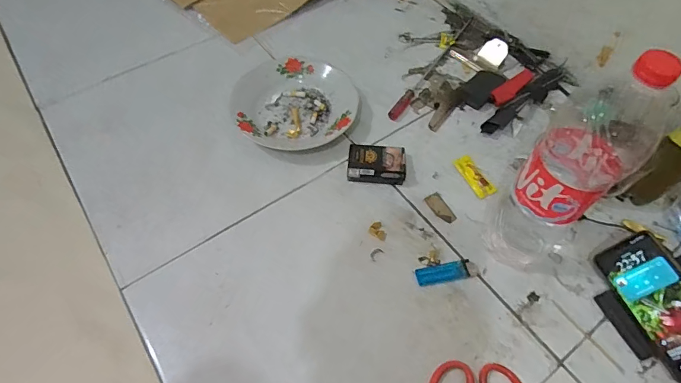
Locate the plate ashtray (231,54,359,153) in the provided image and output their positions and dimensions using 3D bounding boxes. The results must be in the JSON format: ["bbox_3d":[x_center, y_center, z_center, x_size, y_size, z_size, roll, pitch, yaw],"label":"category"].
[{"bbox_3d":[-0.074,-0.154,0.706,0.199,0.036,0.201,1,62,-2],"label":"plate ashtray"}]

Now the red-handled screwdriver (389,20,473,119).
[{"bbox_3d":[0.181,-0.249,0.790,0.021,0.018,0.342,27,61,17],"label":"red-handled screwdriver"}]

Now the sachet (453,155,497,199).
[{"bbox_3d":[0.211,-0.024,0.646,0.031,0.004,0.079,-23,60,-14],"label":"sachet"}]

